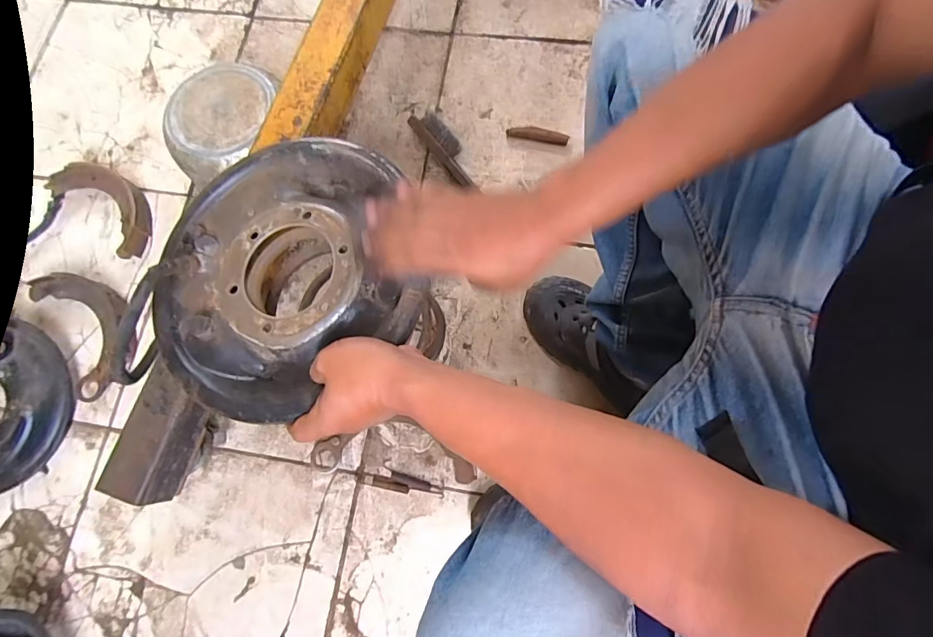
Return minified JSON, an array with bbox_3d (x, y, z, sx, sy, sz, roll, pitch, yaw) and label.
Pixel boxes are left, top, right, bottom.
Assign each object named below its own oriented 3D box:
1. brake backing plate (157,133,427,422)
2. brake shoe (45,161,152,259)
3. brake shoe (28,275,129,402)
[{"bbox_3d":[-0.170,-0.048,0.415,0.252,0.051,0.244,0,76,1],"label":"brake backing plate"},{"bbox_3d":[-0.616,-0.198,0.787,0.224,0.031,0.096,40,80,9],"label":"brake shoe"},{"bbox_3d":[-0.603,0.009,0.729,0.121,0.035,0.221,-32,78,-7],"label":"brake shoe"}]

